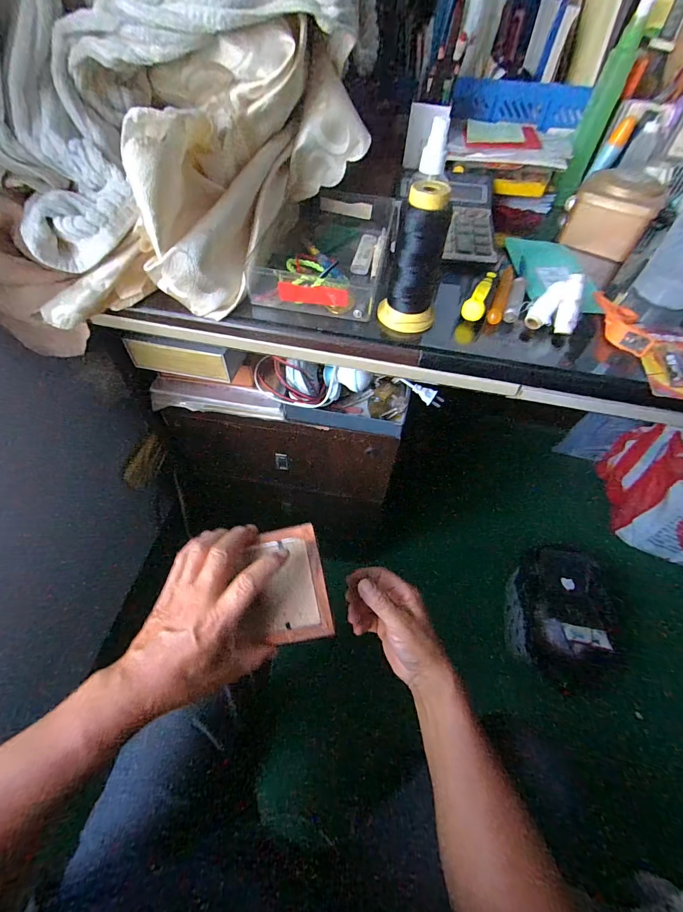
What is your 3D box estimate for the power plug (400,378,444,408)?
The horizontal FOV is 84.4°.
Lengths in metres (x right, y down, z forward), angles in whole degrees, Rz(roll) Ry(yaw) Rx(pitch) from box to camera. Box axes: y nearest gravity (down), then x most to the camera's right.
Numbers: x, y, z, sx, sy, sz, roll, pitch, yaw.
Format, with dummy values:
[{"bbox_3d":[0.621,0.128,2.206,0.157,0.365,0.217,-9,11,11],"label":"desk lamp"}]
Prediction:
[{"bbox_3d":[0.128,-0.103,0.601,0.074,0.020,0.020,32,57,4],"label":"power plug"}]

